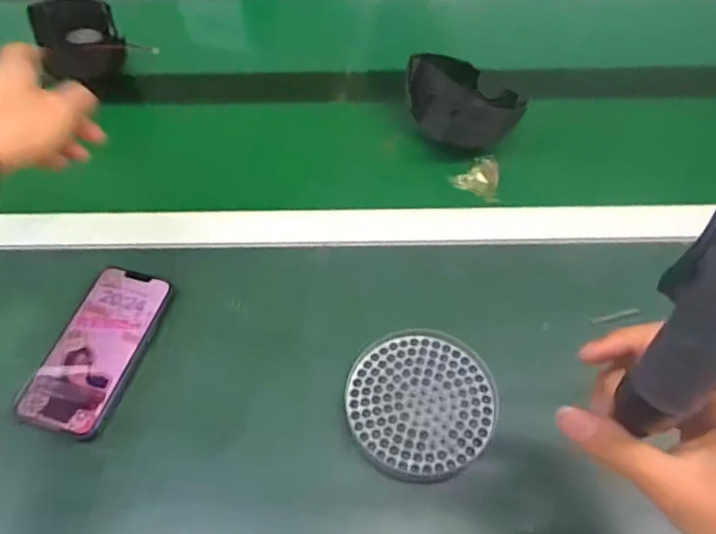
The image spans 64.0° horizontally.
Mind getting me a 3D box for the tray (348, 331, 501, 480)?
[{"bbox_3d":[0.048,0.106,0.448,0.110,0.017,0.117,0,56,1],"label":"tray"}]

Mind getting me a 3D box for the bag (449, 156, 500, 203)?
[{"bbox_3d":[0.120,-0.093,0.587,0.045,0.014,0.058,3,56,3],"label":"bag"}]

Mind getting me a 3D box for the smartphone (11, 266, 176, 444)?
[{"bbox_3d":[-0.214,0.065,0.471,0.069,0.016,0.141,15,57,11],"label":"smartphone"}]

